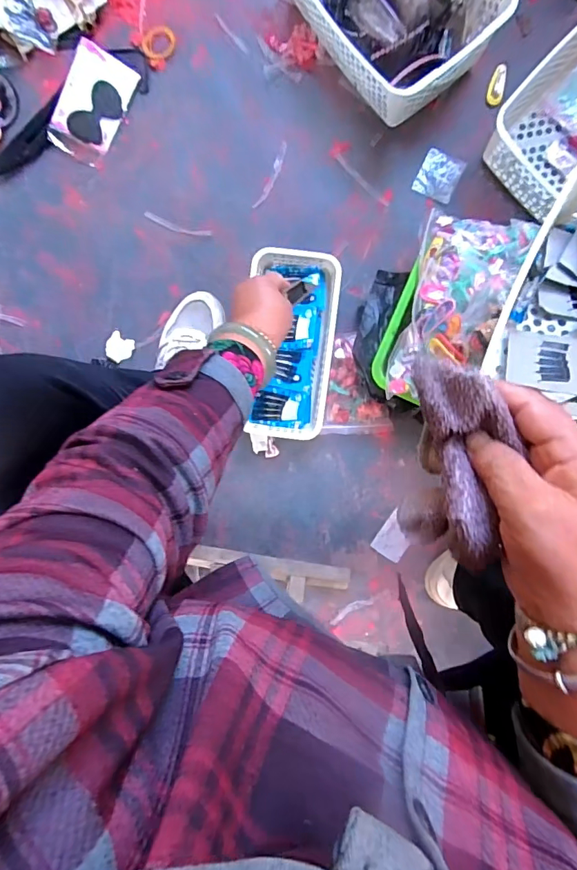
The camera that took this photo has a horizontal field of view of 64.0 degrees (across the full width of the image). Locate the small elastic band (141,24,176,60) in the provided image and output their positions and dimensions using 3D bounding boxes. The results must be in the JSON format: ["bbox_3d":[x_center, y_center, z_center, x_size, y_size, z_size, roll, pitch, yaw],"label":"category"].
[{"bbox_3d":[-0.193,-0.586,0.688,0.052,0.009,0.042,-43,93,5],"label":"small elastic band"}]

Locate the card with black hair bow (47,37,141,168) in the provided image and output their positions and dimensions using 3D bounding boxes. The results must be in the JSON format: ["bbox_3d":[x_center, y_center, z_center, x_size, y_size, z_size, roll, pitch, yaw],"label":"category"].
[{"bbox_3d":[-0.294,-0.493,0.690,0.087,0.010,0.149,27,100,-16],"label":"card with black hair bow"}]

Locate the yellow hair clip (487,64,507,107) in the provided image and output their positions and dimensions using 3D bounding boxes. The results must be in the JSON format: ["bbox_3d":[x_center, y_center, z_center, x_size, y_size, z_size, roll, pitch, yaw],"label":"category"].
[{"bbox_3d":[0.308,-0.513,0.679,0.023,0.007,0.058,15,95,0],"label":"yellow hair clip"}]

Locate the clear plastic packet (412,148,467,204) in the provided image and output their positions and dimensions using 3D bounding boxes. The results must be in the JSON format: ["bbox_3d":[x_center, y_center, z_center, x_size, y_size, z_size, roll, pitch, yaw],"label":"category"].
[{"bbox_3d":[0.226,-0.389,0.691,0.059,0.006,0.063,25,95,-1],"label":"clear plastic packet"}]

